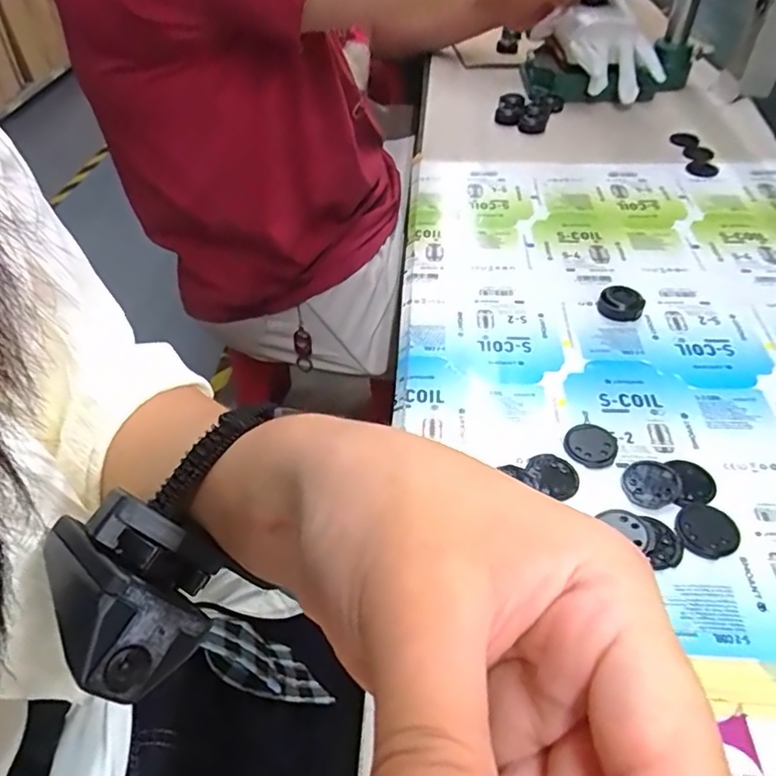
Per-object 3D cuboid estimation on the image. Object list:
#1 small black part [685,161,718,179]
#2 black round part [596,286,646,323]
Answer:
[{"bbox_3d":[0.299,-0.209,0.542,0.027,0.005,0.022,6,47,10],"label":"small black part"},{"bbox_3d":[0.168,-0.060,0.412,0.031,0.014,0.031,-2,46,2],"label":"black round part"}]

